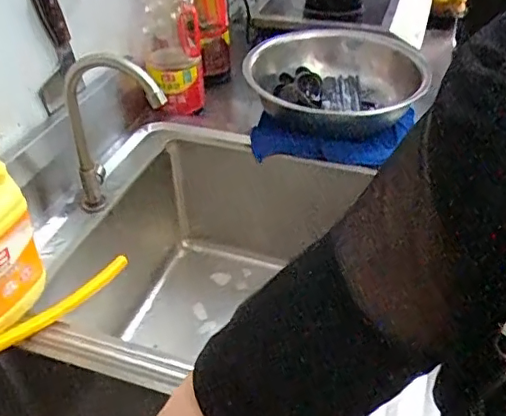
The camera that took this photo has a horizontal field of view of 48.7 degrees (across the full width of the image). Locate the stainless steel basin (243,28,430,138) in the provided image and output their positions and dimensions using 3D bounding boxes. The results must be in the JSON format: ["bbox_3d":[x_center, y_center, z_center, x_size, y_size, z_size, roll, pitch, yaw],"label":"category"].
[{"bbox_3d":[0.147,-0.253,1.100,0.346,0.101,0.355,24,52,29],"label":"stainless steel basin"}]

